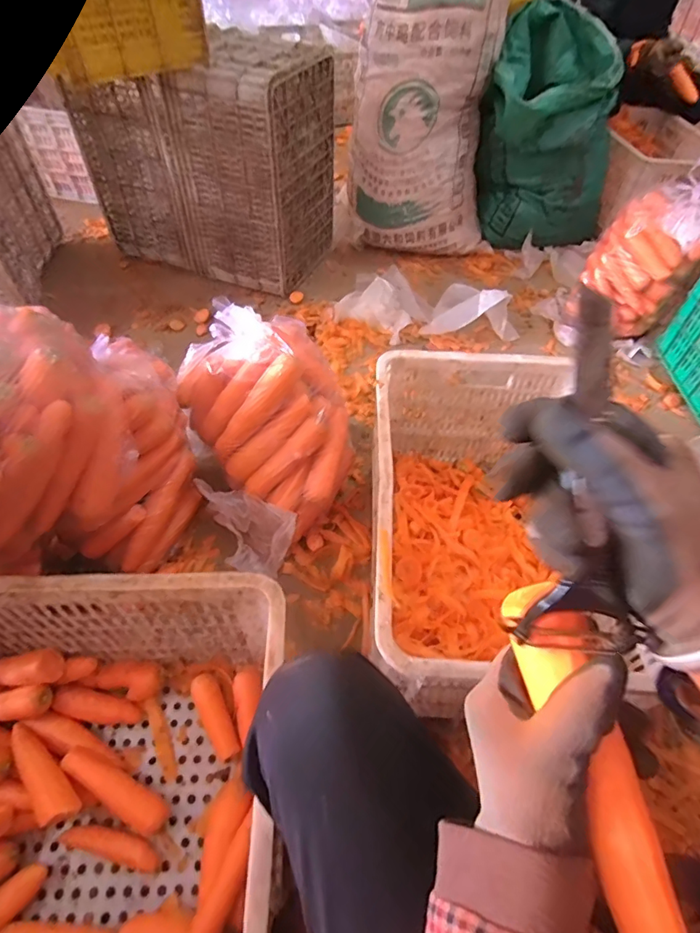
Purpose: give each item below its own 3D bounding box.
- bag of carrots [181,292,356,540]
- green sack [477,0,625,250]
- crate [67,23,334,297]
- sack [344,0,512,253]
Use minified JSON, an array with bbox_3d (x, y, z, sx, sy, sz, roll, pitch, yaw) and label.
[{"bbox_3d":[-0.139,-0.110,0.862,0.247,0.213,0.345,-37,62,-28],"label":"bag of carrots"},{"bbox_3d":[0.570,-0.907,1.378,0.407,0.486,0.312,13,52,7],"label":"green sack"},{"bbox_3d":[-0.349,-0.802,1.276,0.534,0.464,0.314,21,53,13],"label":"crate"},{"bbox_3d":[0.212,-0.970,1.243,0.397,0.697,0.233,5,51,0],"label":"sack"}]

